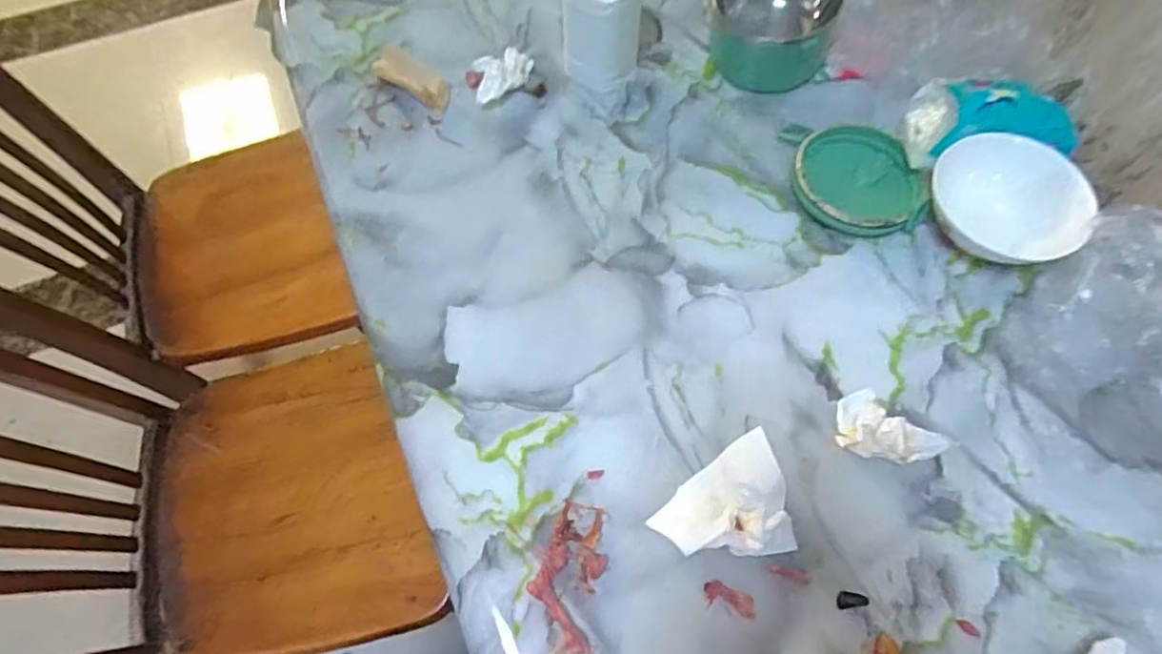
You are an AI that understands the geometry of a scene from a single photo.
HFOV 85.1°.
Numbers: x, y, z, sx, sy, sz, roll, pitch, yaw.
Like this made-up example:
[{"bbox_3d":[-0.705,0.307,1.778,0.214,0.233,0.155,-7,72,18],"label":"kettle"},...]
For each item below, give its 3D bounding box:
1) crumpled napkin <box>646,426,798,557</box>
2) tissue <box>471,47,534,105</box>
[{"bbox_3d":[0.121,0.154,0.541,0.111,0.045,0.095,-17,66,-8],"label":"crumpled napkin"},{"bbox_3d":[-0.101,-0.310,0.777,0.091,0.015,0.065,-38,70,-17],"label":"tissue"}]

